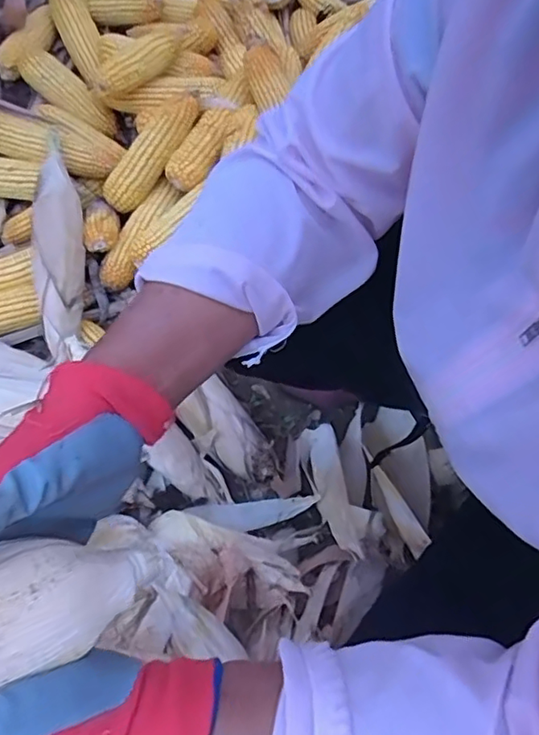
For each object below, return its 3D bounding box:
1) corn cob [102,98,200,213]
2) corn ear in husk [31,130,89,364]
[{"bbox_3d":[-0.169,-0.304,0.813,0.044,0.041,0.189,46,105,15],"label":"corn cob"},{"bbox_3d":[-0.280,-0.169,0.773,0.061,0.068,0.330,-6,70,-2],"label":"corn ear in husk"}]

